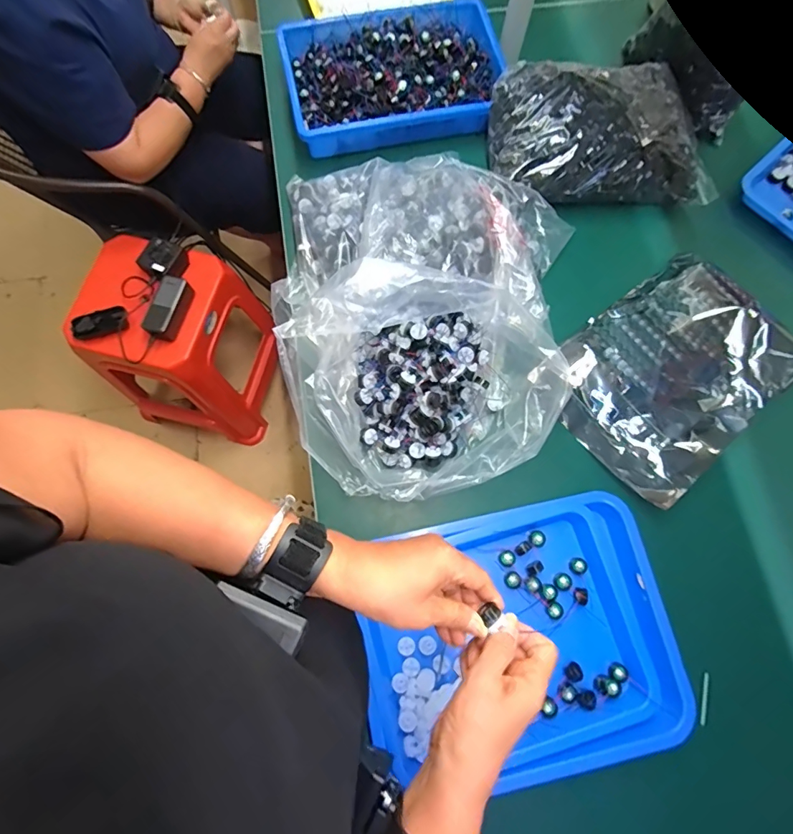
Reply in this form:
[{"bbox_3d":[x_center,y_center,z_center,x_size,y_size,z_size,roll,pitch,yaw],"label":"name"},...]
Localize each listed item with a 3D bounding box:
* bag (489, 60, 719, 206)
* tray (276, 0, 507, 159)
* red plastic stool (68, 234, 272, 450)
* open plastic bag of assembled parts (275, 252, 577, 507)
[{"bbox_3d":[0.328,-0.460,0.712,0.336,0.097,0.203,-3,75,-1],"label":"bag"},{"bbox_3d":[-0.001,-0.604,0.774,0.380,0.055,0.262,-13,76,-4],"label":"tray"},{"bbox_3d":[-0.544,-0.183,1.156,0.351,0.476,0.343,17,76,4],"label":"red plastic stool"},{"bbox_3d":[0.050,-0.039,0.552,0.354,0.159,0.248,-5,75,-2],"label":"open plastic bag of assembled parts"}]

